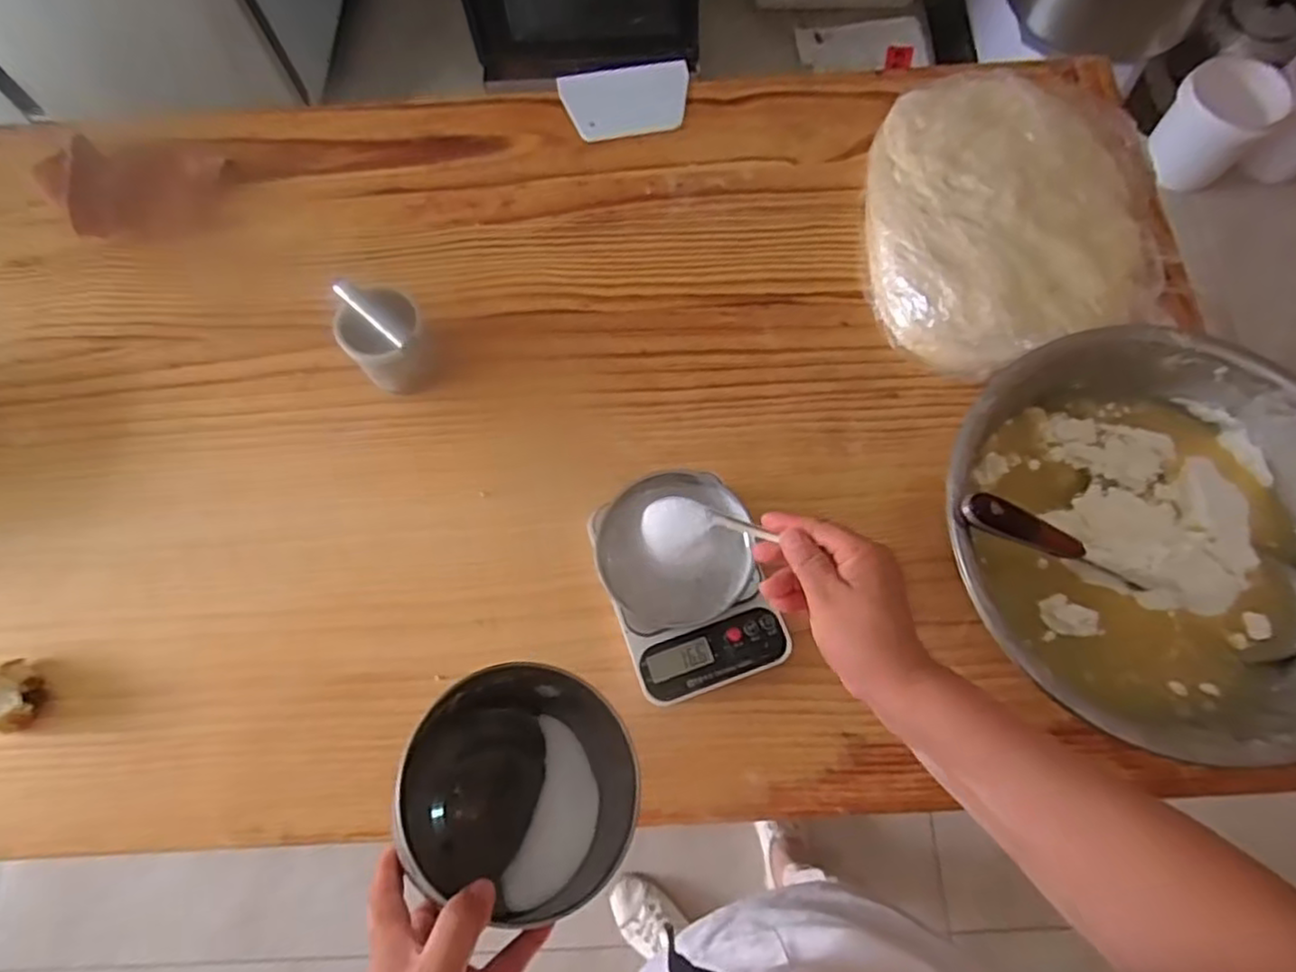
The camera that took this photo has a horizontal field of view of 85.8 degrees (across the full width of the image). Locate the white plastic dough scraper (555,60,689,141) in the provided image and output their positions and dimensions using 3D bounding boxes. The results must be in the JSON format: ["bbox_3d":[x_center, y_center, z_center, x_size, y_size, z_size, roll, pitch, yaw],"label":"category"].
[{"bbox_3d":[-0.023,-0.436,0.785,0.141,0.009,0.099,-11,73,-2],"label":"white plastic dough scraper"}]

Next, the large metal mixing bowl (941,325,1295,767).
[{"bbox_3d":[0.404,0.041,0.566,0.317,0.093,0.320,-1,71,1],"label":"large metal mixing bowl"}]

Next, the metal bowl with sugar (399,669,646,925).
[{"bbox_3d":[-0.076,0.188,0.437,0.134,0.069,0.132,-1,73,2],"label":"metal bowl with sugar"}]

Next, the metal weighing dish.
[{"bbox_3d":[0.025,0.053,0.591,0.126,0.021,0.123,-1,73,2],"label":"metal weighing dish"}]

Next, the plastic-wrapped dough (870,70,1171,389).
[{"bbox_3d":[0.368,-0.273,0.700,0.306,0.065,0.312,-1,73,2],"label":"plastic-wrapped dough"}]

